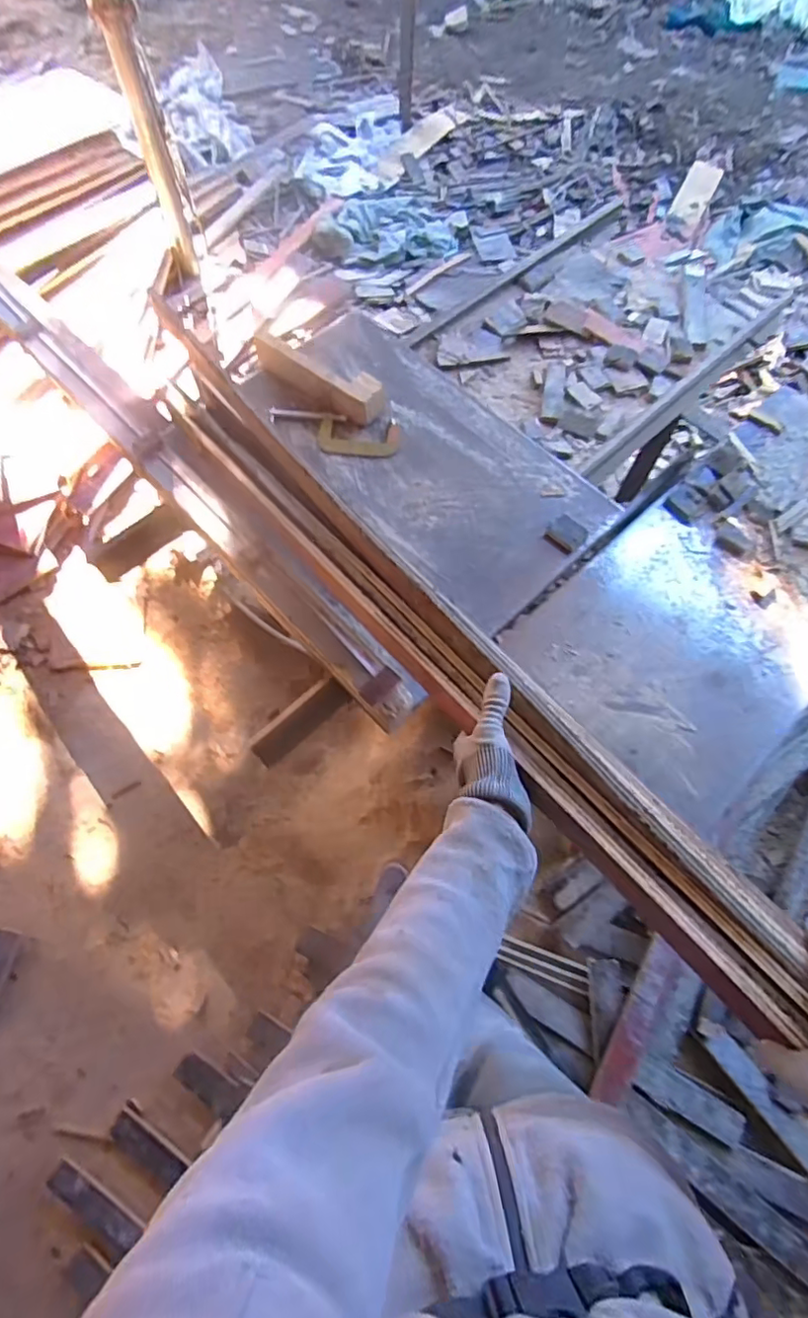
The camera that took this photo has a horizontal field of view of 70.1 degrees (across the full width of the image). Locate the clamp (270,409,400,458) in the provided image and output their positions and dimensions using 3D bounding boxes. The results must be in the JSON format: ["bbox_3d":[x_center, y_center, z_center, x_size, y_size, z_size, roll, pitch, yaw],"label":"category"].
[{"bbox_3d":[-0.125,-0.410,1.047,0.233,0.018,0.086,2,67,-1],"label":"clamp"}]

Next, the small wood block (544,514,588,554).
[{"bbox_3d":[0.275,-0.212,0.979,0.062,0.010,0.058,39,71,13],"label":"small wood block"}]

